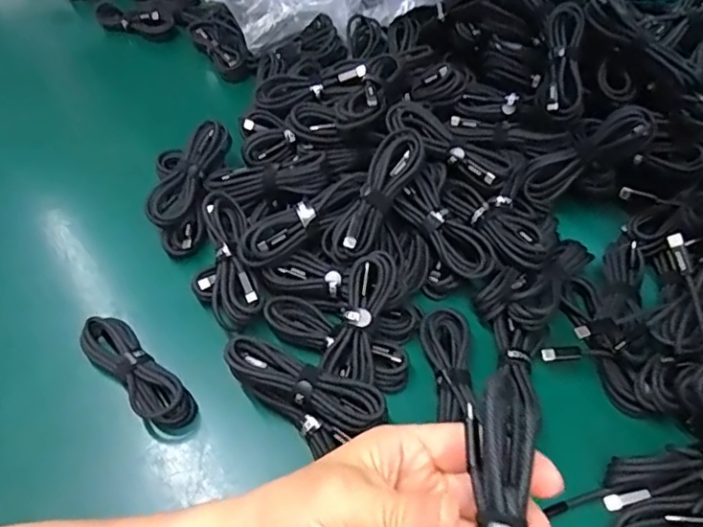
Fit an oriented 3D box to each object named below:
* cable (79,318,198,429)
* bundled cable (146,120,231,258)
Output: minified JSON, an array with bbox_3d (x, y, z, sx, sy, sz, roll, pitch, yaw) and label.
[{"bbox_3d":[-0.154,0.075,0.401,0.033,0.027,0.109,-38,60,-25],"label":"cable"},{"bbox_3d":[-0.142,-0.067,0.483,0.049,0.027,0.117,11,73,10],"label":"bundled cable"}]

